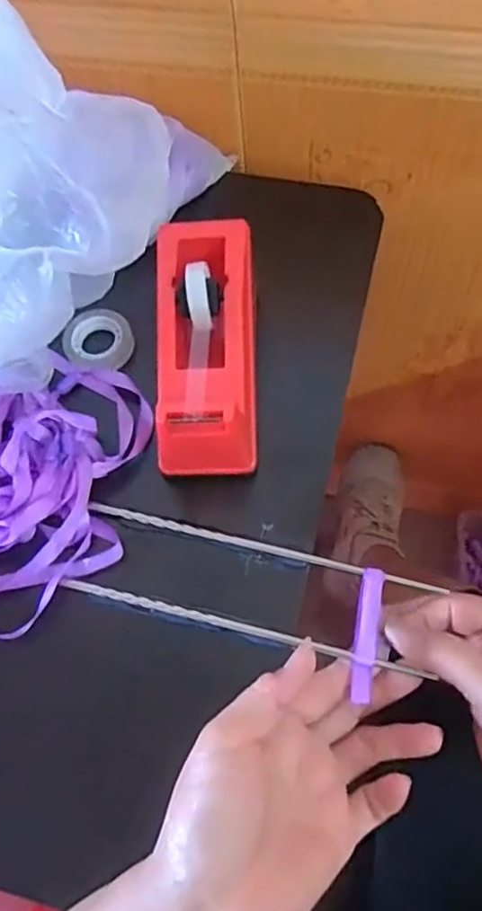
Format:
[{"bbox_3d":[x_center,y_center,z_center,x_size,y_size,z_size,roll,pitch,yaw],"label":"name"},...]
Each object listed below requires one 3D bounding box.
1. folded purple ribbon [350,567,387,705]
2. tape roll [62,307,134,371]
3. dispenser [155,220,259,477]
[{"bbox_3d":[0.070,0.097,0.349,0.012,0.005,0.070,10,67,5],"label":"folded purple ribbon"},{"bbox_3d":[-0.098,-0.079,0.439,0.043,0.015,0.046,-2,66,4],"label":"tape roll"},{"bbox_3d":[-0.021,-0.067,0.392,0.061,0.063,0.156,-1,66,4],"label":"dispenser"}]

